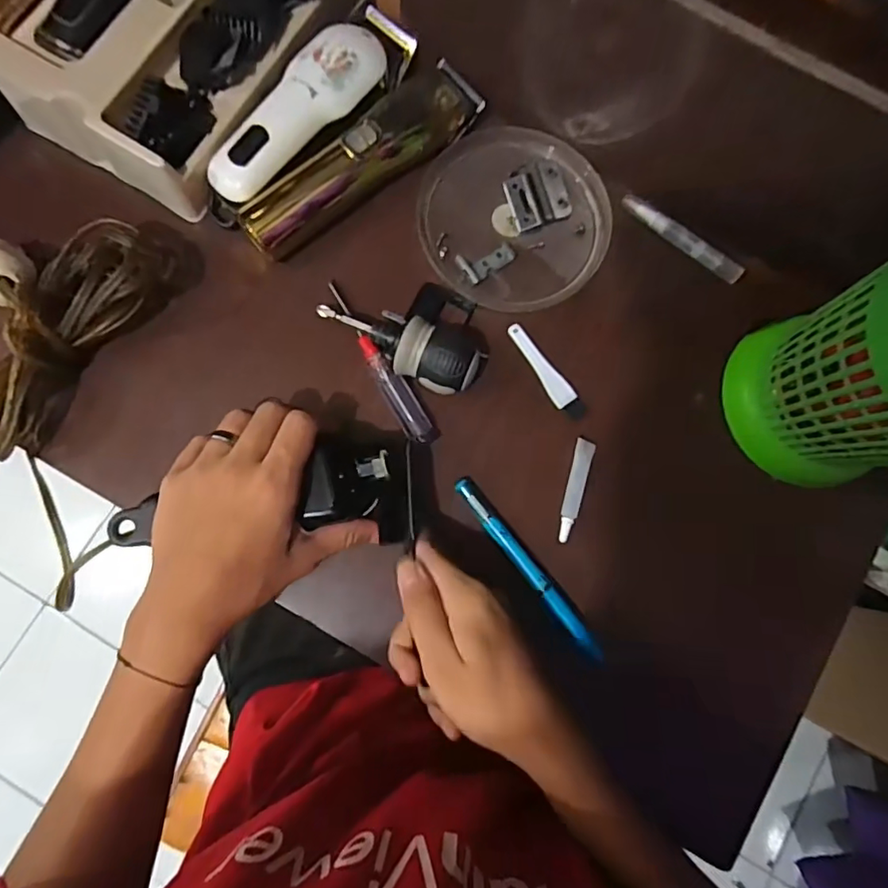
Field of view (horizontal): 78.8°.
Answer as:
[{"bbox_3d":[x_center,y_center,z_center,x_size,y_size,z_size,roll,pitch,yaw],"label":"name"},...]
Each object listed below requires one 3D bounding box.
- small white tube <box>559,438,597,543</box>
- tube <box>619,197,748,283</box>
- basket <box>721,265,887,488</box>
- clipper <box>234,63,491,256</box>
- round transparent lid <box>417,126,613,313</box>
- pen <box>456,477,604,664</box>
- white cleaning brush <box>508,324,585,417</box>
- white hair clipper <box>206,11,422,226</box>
[{"bbox_3d":[0.086,0.030,0.355,0.013,0.004,0.068,17,82,1],"label":"small white tube"},{"bbox_3d":[0.167,-0.145,0.379,0.096,0.009,0.013,40,83,4],"label":"tube"},{"bbox_3d":[0.246,-0.031,0.299,0.110,0.146,0.099,9,82,-1],"label":"basket"},{"bbox_3d":[-0.053,-0.190,0.365,0.181,0.038,0.041,-42,85,-7],"label":"clipper"},{"bbox_3d":[0.048,-0.157,0.377,0.126,0.008,0.131,0,82,-2],"label":"round transparent lid"},{"bbox_3d":[0.053,0.078,0.344,0.012,0.015,0.137,-37,85,-7],"label":"pen"},{"bbox_3d":[0.069,-0.050,0.369,0.015,0.004,0.078,-35,84,-6],"label":"white cleaning brush"},{"bbox_3d":[-0.089,-0.223,0.367,0.057,0.040,0.183,34,82,3],"label":"white hair clipper"}]

